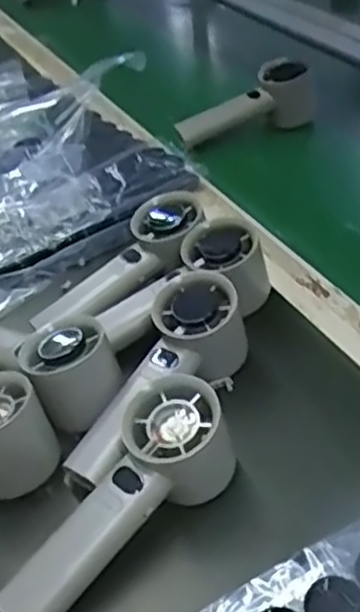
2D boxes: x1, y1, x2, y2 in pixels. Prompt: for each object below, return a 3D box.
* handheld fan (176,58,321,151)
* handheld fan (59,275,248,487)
[{"bbox_3d":[0.067,-0.215,0.775,0.171,0.063,0.051,-24,42,-21],"label":"handheld fan"},{"bbox_3d":[-0.016,0.047,0.457,0.062,0.055,0.157,27,62,32],"label":"handheld fan"}]

